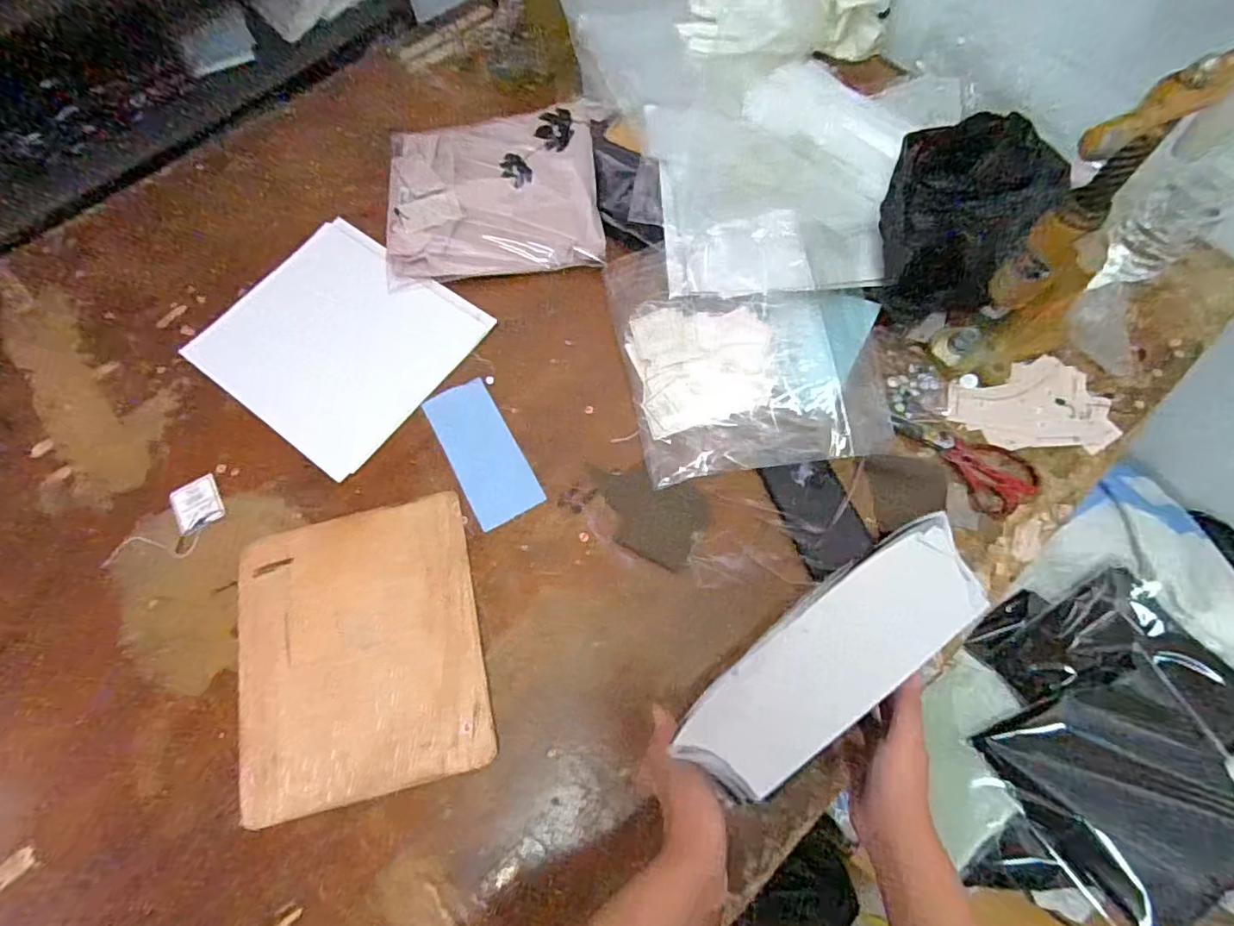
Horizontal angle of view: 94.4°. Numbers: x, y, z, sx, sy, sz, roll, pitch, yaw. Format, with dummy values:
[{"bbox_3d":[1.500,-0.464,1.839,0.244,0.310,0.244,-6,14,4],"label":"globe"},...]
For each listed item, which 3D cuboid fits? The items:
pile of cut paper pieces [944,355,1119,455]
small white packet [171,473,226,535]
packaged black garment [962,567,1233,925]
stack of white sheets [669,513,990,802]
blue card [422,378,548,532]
[{"bbox_3d":[0.486,-0.070,0.675,0.173,0.013,0.111,3,74,12],"label":"pile of cut paper pieces"},{"bbox_3d":[-0.488,0.048,0.665,0.048,0.006,0.058,-23,88,-30],"label":"small white packet"},{"bbox_3d":[0.740,0.415,0.859,0.330,0.144,0.464,8,70,5],"label":"packaged black garment"},{"bbox_3d":[0.167,0.143,0.438,0.263,0.022,0.090,-35,73,-11],"label":"stack of white sheets"},{"bbox_3d":[-0.161,-0.014,0.680,0.078,0.005,0.183,-28,71,-9],"label":"blue card"}]

